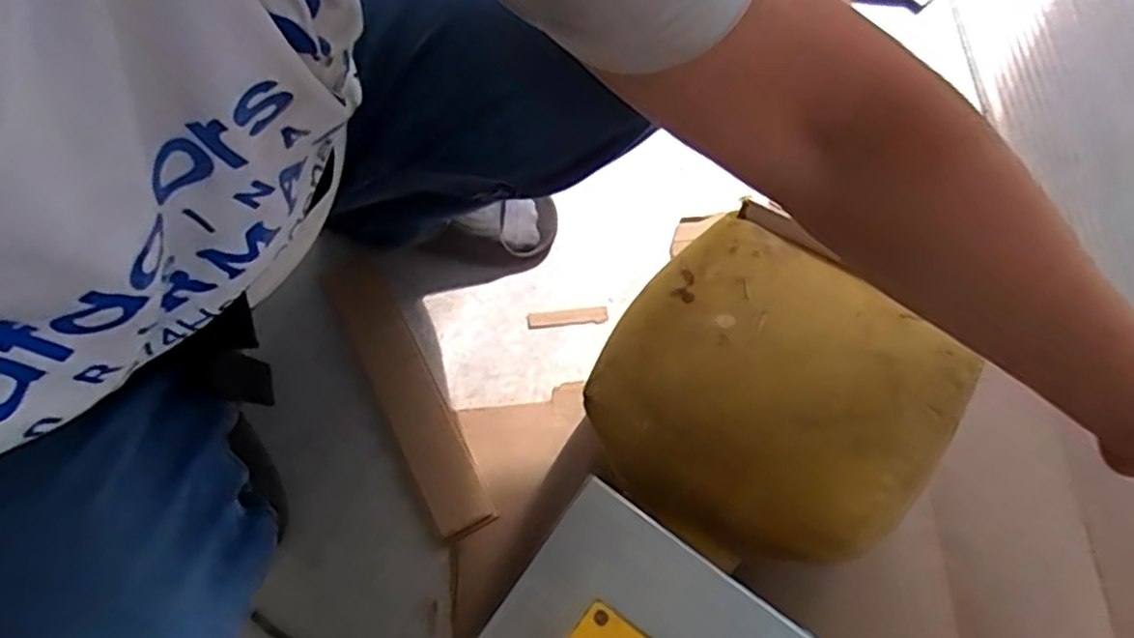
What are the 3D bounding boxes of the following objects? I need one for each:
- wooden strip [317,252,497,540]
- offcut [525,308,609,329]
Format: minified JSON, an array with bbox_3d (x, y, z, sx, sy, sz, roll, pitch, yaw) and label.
[{"bbox_3d":[-0.171,0.074,0.768,0.066,0.011,0.317,-29,75,-7],"label":"wooden strip"},{"bbox_3d":[-0.001,-0.001,0.783,0.085,0.007,0.016,-4,73,1],"label":"offcut"}]

